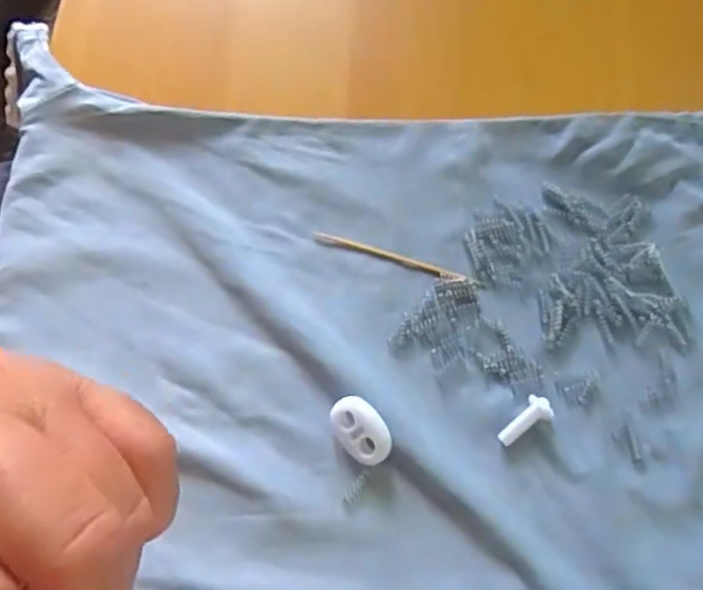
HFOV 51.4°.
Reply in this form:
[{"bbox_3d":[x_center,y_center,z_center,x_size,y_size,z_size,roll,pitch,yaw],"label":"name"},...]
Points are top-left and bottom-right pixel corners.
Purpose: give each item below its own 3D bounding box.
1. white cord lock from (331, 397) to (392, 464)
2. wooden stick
[{"bbox_3d":[0.003,0.042,0.227,0.014,0.005,0.022,-41,74,-15],"label":"white cord lock"},{"bbox_3d":[0.013,-0.013,0.253,0.053,0.004,0.004,17,69,6],"label":"wooden stick"}]

